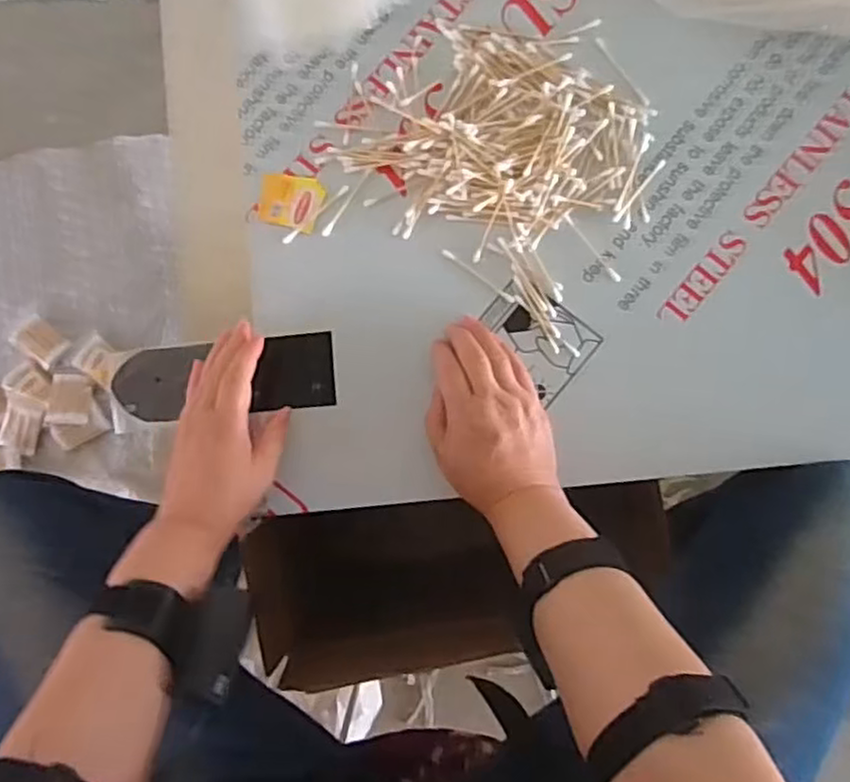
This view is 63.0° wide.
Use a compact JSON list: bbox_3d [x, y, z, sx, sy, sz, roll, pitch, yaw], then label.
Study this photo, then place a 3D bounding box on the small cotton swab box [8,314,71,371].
[{"bbox_3d":[-0.569,-0.072,1.026,0.073,0.012,0.056,39,86,3],"label":"small cotton swab box"}]

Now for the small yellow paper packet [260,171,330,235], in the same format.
[{"bbox_3d":[-0.110,-0.158,0.580,0.053,0.005,0.045,8,85,0],"label":"small yellow paper packet"}]

